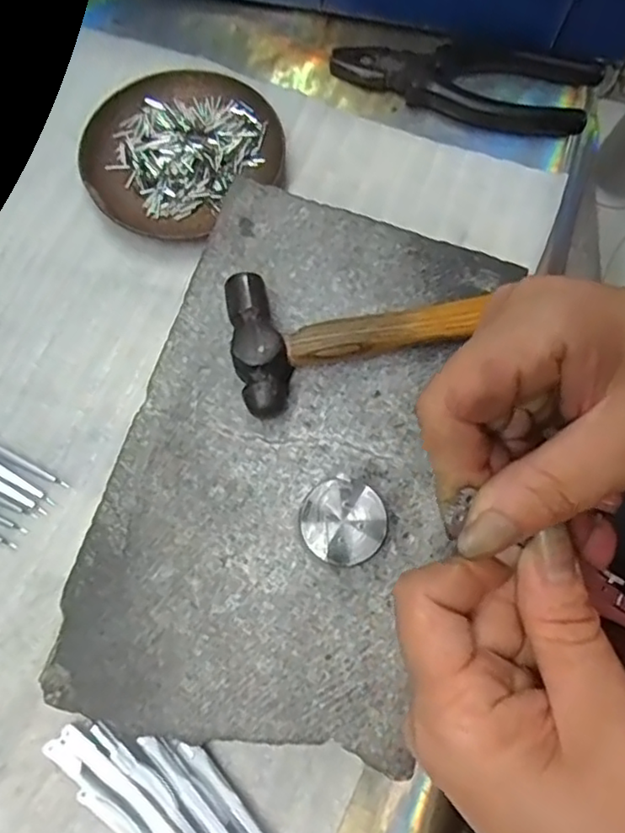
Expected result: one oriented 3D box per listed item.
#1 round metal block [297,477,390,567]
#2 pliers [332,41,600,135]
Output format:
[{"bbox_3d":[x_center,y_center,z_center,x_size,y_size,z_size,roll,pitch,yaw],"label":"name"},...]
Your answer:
[{"bbox_3d":[0.012,0.043,0.249,0.032,0.021,0.032,0,73,0],"label":"round metal block"},{"bbox_3d":[0.093,-0.210,0.386,0.161,0.013,0.053,13,73,4],"label":"pliers"}]

